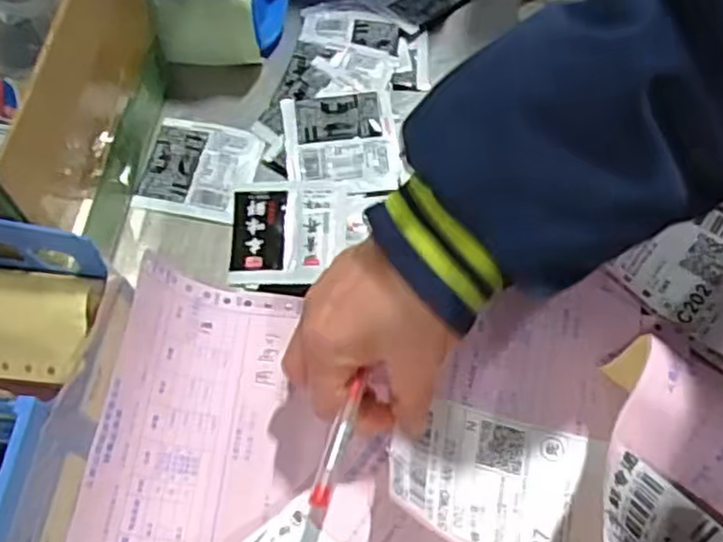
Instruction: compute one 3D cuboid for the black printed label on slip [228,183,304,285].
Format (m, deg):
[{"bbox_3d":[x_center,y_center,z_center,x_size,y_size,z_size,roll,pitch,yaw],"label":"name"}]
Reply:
[{"bbox_3d":[-0.063,-0.026,0.468,0.042,0.005,0.070,-4,66,-1],"label":"black printed label on slip"}]

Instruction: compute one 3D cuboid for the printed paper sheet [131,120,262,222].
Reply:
[{"bbox_3d":[-0.109,-0.069,0.497,0.073,0.007,0.070,9,66,5],"label":"printed paper sheet"}]

